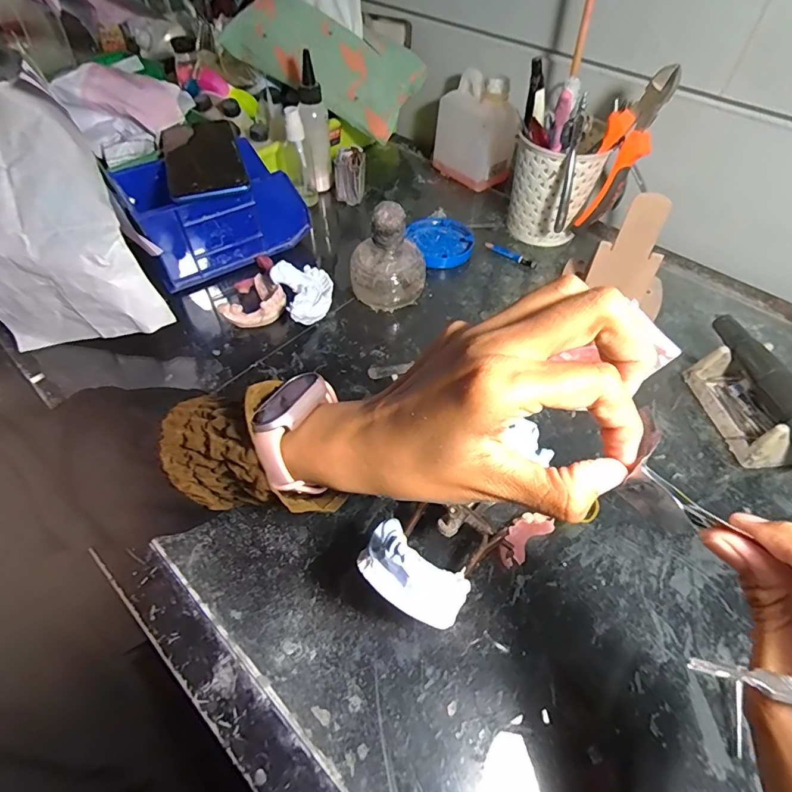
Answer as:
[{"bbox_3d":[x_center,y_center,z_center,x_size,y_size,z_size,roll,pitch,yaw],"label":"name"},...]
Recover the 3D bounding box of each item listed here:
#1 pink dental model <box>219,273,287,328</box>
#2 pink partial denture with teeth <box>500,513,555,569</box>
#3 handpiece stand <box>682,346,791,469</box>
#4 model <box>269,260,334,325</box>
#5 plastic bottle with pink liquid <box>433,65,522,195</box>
[{"bbox_3d":[-0.145,-0.099,0.459,0.062,0.027,0.059,-13,54,-10],"label":"pink dental model"},{"bbox_3d":[0.088,0.100,0.317,0.044,0.019,0.020,-35,61,-24],"label":"pink partial denture with teeth"},{"bbox_3d":[0.291,0.009,0.377,0.045,0.041,0.103,-4,53,-3],"label":"handpiece stand"},{"bbox_3d":[-0.090,-0.100,0.454,0.055,0.039,0.074,-17,55,-13],"label":"model"},{"bbox_3d":[0.104,-0.345,0.594,0.073,0.117,0.087,-26,58,-19],"label":"plastic bottle with pink liquid"}]

